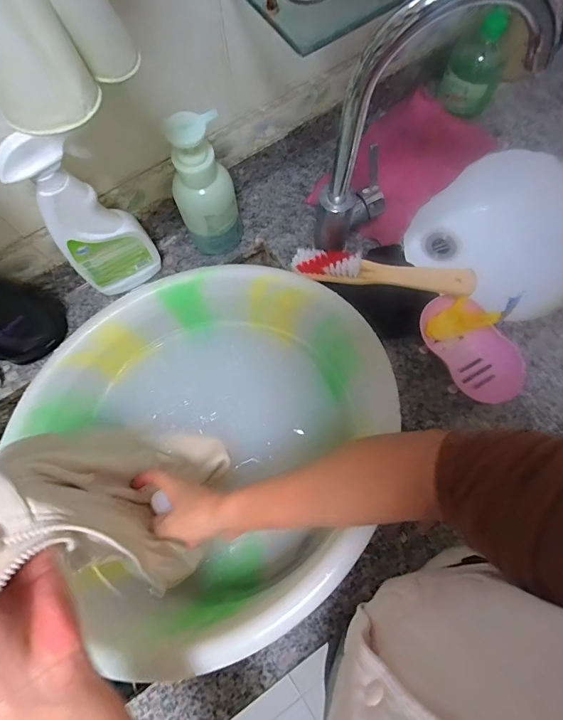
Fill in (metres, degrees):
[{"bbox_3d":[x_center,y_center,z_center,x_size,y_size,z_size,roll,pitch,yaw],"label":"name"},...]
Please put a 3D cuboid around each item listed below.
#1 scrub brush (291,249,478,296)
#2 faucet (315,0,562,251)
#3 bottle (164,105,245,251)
[{"bbox_3d":[0.127,-0.116,0.527,0.231,0.029,0.033,12,74,19],"label":"scrub brush"},{"bbox_3d":[0.131,-0.238,0.427,0.188,0.281,0.065,-13,74,-2],"label":"faucet"},{"bbox_3d":[-0.094,-0.201,0.505,0.072,0.200,0.062,-18,74,-4],"label":"bottle"}]

